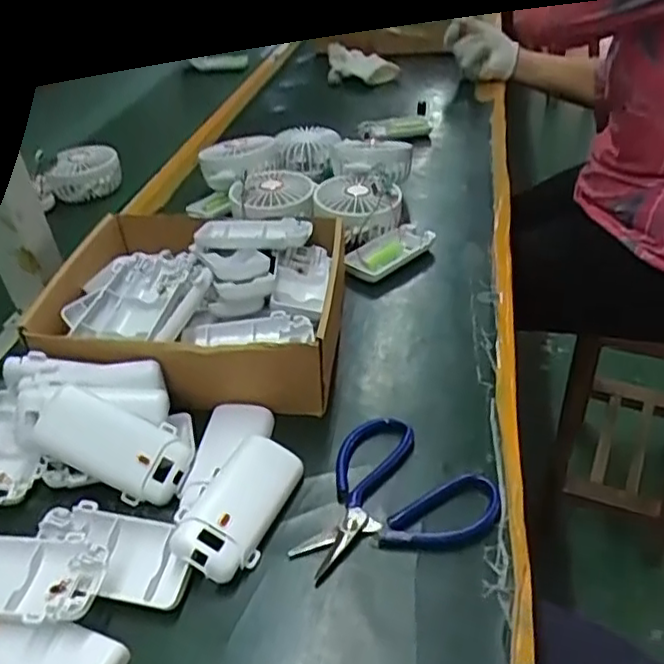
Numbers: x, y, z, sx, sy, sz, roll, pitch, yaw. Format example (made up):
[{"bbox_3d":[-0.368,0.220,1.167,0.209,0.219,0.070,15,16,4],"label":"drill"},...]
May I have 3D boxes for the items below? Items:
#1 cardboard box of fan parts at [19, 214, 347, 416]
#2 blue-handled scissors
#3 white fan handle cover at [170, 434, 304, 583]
[{"bbox_3d":[-0.106,-0.024,0.527,0.229,0.071,0.201,0,38,6],"label":"cardboard box of fan parts"},{"bbox_3d":[0.032,0.104,0.395,0.118,0.017,0.102,-31,46,-31],"label":"blue-handled scissors"},{"bbox_3d":[-0.057,0.104,0.392,0.048,0.029,0.092,15,42,23],"label":"white fan handle cover"}]

